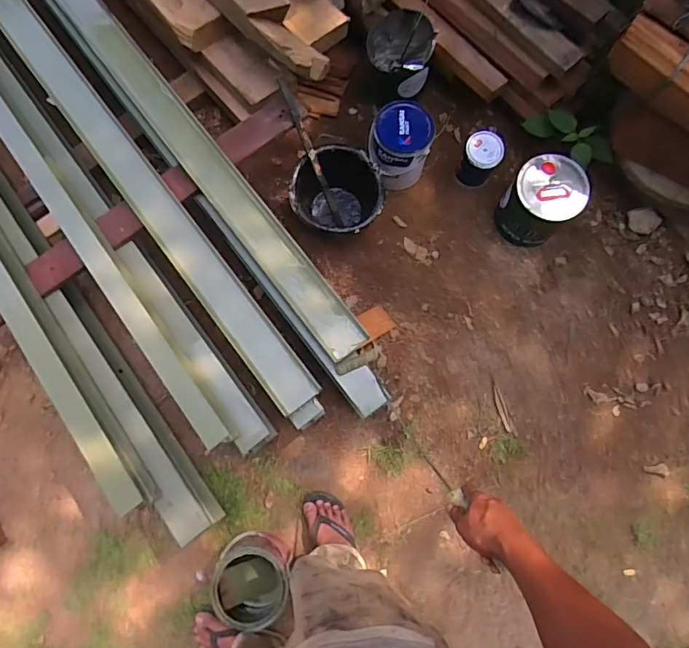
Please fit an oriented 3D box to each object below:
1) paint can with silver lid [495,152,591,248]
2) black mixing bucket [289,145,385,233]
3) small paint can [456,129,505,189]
[{"bbox_3d":[0.536,-0.336,1.325,0.176,0.197,0.188,1,76,-5],"label":"paint can with silver lid"},{"bbox_3d":[-0.017,-0.340,1.342,0.237,0.183,0.232,2,76,-4],"label":"black mixing bucket"},{"bbox_3d":[0.385,-0.464,1.379,0.099,0.157,0.103,1,76,-5],"label":"small paint can"}]

